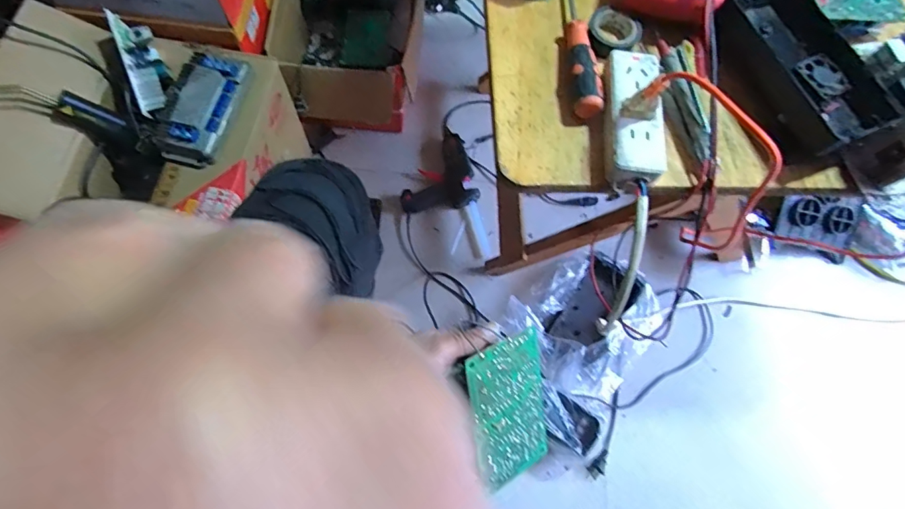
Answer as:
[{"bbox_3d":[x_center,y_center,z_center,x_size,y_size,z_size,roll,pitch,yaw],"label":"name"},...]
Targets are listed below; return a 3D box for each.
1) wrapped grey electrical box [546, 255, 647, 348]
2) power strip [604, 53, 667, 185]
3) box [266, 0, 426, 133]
[{"bbox_3d":[0.267,0.102,0.902,0.116,0.041,0.177,35,72,8],"label":"wrapped grey electrical box"},{"bbox_3d":[0.153,-0.118,0.407,0.047,0.022,0.118,7,70,-2],"label":"power strip"},{"bbox_3d":[-0.204,-0.473,0.992,0.268,0.176,0.444,7,72,-1],"label":"box"}]

